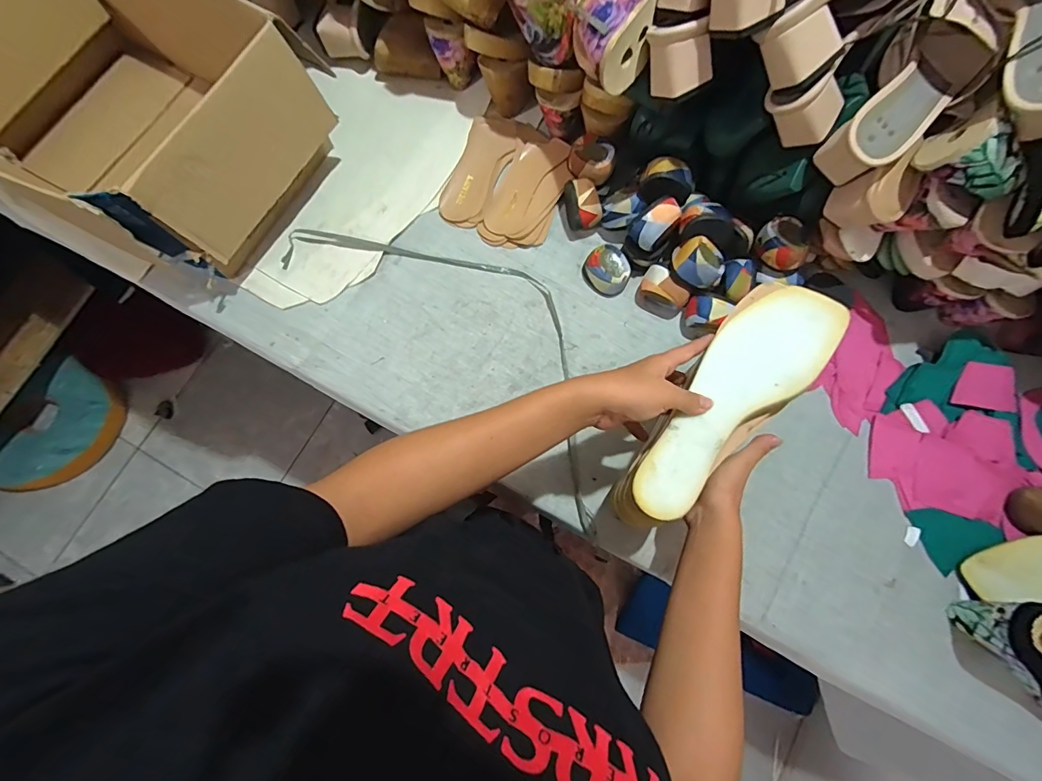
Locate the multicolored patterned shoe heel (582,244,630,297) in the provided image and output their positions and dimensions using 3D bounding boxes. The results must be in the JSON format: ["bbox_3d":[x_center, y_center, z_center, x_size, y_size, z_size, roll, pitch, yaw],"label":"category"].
[{"bbox_3d":[0.115,-0.157,0.600,0.052,0.043,0.057,0,78,-1],"label":"multicolored patterned shoe heel"}]

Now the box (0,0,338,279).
[{"bbox_3d":[-0.457,-0.336,0.549,0.376,0.188,0.277,28,79,4],"label":"box"}]

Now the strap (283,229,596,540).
[{"bbox_3d":[-0.053,-0.078,0.592,0.542,0.016,0.207,40,80,7],"label":"strap"}]

